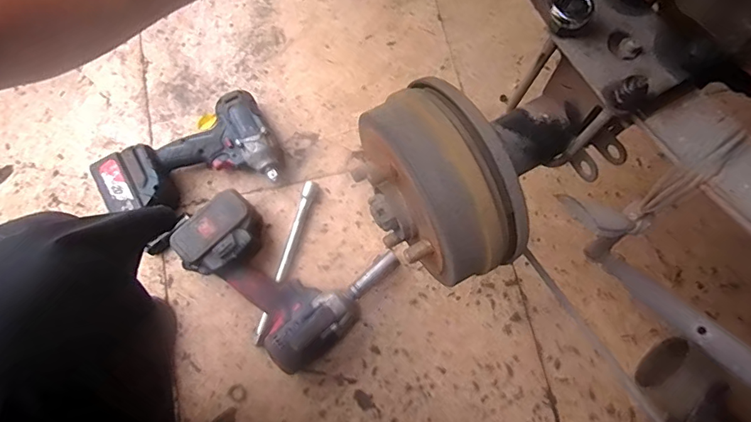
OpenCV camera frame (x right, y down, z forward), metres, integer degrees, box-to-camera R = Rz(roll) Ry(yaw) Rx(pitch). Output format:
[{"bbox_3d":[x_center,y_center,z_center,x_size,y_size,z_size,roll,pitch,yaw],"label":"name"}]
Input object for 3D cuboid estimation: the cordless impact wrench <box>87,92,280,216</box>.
[{"bbox_3d":[-0.265,-0.069,0.675,0.240,0.079,0.136,-26,78,-5],"label":"cordless impact wrench"}]

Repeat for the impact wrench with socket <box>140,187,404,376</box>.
[{"bbox_3d":[-0.136,0.068,0.636,0.267,0.076,0.197,36,79,9],"label":"impact wrench with socket"}]

